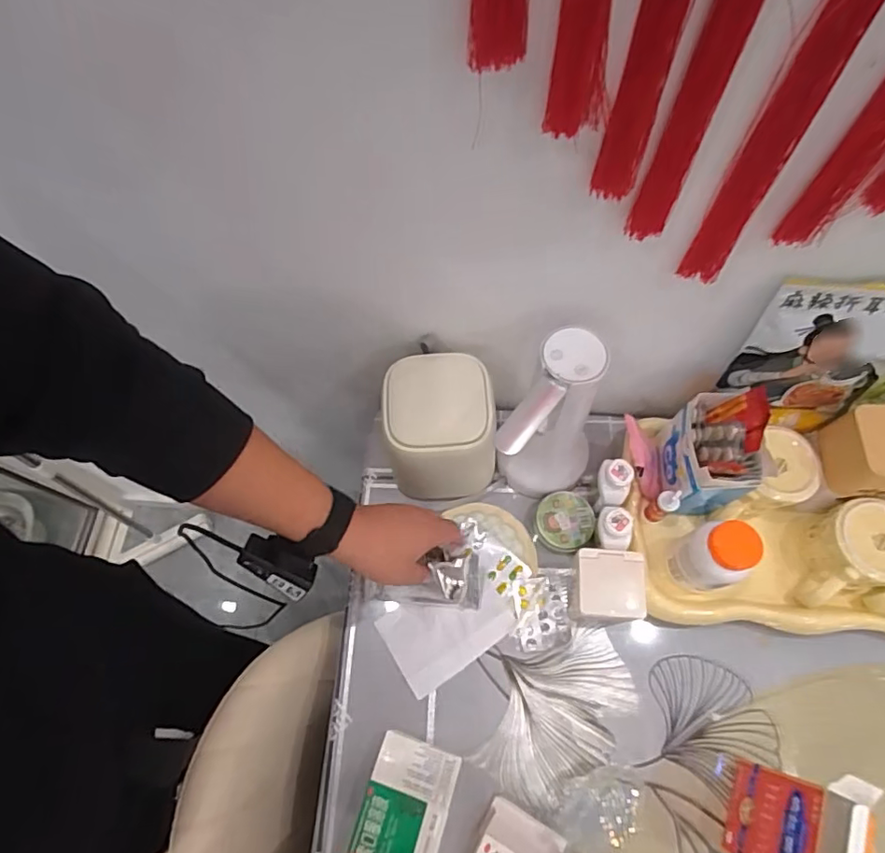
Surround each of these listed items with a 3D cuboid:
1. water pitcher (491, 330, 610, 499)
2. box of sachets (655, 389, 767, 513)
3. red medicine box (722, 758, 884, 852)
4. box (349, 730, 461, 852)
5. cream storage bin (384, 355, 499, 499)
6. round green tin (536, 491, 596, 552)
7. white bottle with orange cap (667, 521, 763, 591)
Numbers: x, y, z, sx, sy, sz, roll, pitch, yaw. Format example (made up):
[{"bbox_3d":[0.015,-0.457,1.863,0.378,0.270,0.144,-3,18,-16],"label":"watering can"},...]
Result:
[{"bbox_3d":[0.114,0.019,0.590,0.095,0.234,0.132,28,71,13],"label":"water pitcher"},{"bbox_3d":[0.287,0.027,0.594,0.075,0.131,0.108,2,67,3],"label":"box of sachets"},{"bbox_3d":[0.301,0.345,0.477,0.029,0.174,0.102,24,70,12],"label":"red medicine box"},{"bbox_3d":[-0.042,0.385,0.521,0.080,0.019,0.152,16,70,7],"label":"box"},{"bbox_3d":[-0.004,0.002,0.641,0.119,0.135,0.126,-6,67,-1],"label":"cream storage bin"},{"bbox_3d":[0.145,0.113,0.659,0.064,0.029,0.067,-1,67,2],"label":"round green tin"},{"bbox_3d":[0.275,0.133,0.565,0.052,0.106,0.060,-21,68,-7],"label":"white bottle with orange cap"}]

